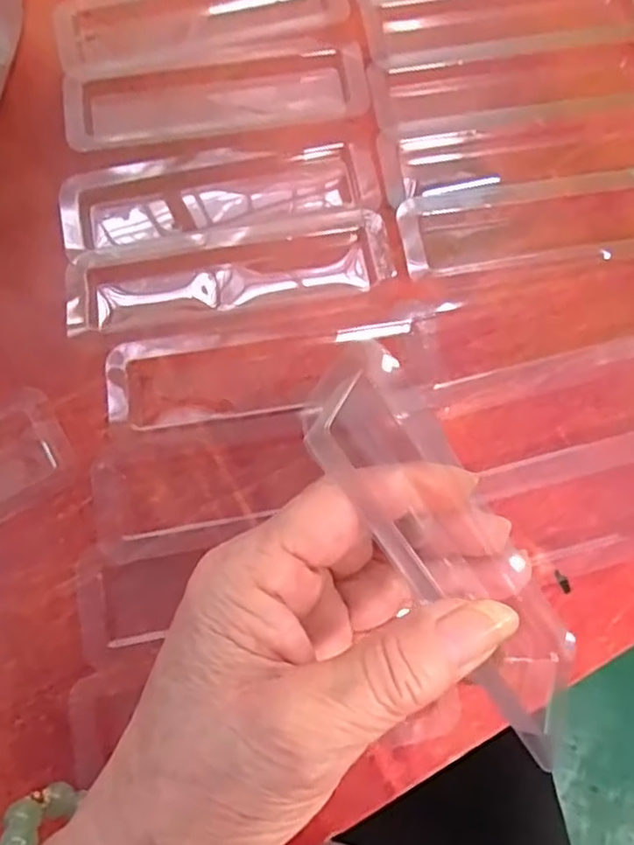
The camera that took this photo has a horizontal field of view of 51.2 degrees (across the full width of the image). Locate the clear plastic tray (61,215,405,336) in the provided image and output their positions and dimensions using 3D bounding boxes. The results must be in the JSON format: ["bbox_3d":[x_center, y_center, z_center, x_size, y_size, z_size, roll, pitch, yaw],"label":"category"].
[{"bbox_3d":[-0.038,-0.066,0.290,0.138,0.011,0.036,-9,76,-2],"label":"clear plastic tray"}]

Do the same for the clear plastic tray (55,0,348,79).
[{"bbox_3d":[-0.057,-0.204,0.323,0.135,0.010,0.051,-15,76,-3],"label":"clear plastic tray"}]

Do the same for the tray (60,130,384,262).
[{"bbox_3d":[-0.043,-0.107,0.301,0.141,0.012,0.048,-12,76,-3],"label":"tray"}]

